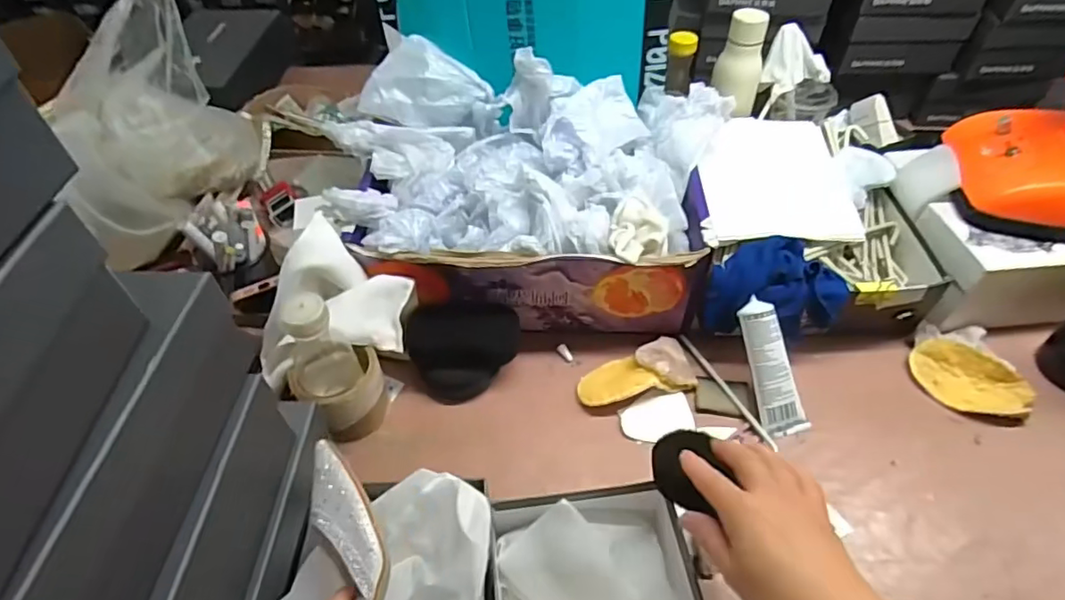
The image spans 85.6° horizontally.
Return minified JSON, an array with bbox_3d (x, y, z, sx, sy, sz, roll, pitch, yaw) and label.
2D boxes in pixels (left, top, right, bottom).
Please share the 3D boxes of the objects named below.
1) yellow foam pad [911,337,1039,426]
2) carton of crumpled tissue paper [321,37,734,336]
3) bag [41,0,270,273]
[{"bbox_3d":[0.485,0.093,0.638,0.118,0.015,0.068,35,85,26],"label":"yellow foam pad"},{"bbox_3d":[-0.010,-0.137,0.714,0.445,0.241,0.301,3,49,5],"label":"carton of crumpled tissue paper"},{"bbox_3d":[-0.452,-0.215,0.684,0.106,0.213,0.253,16,52,15],"label":"bag"}]

